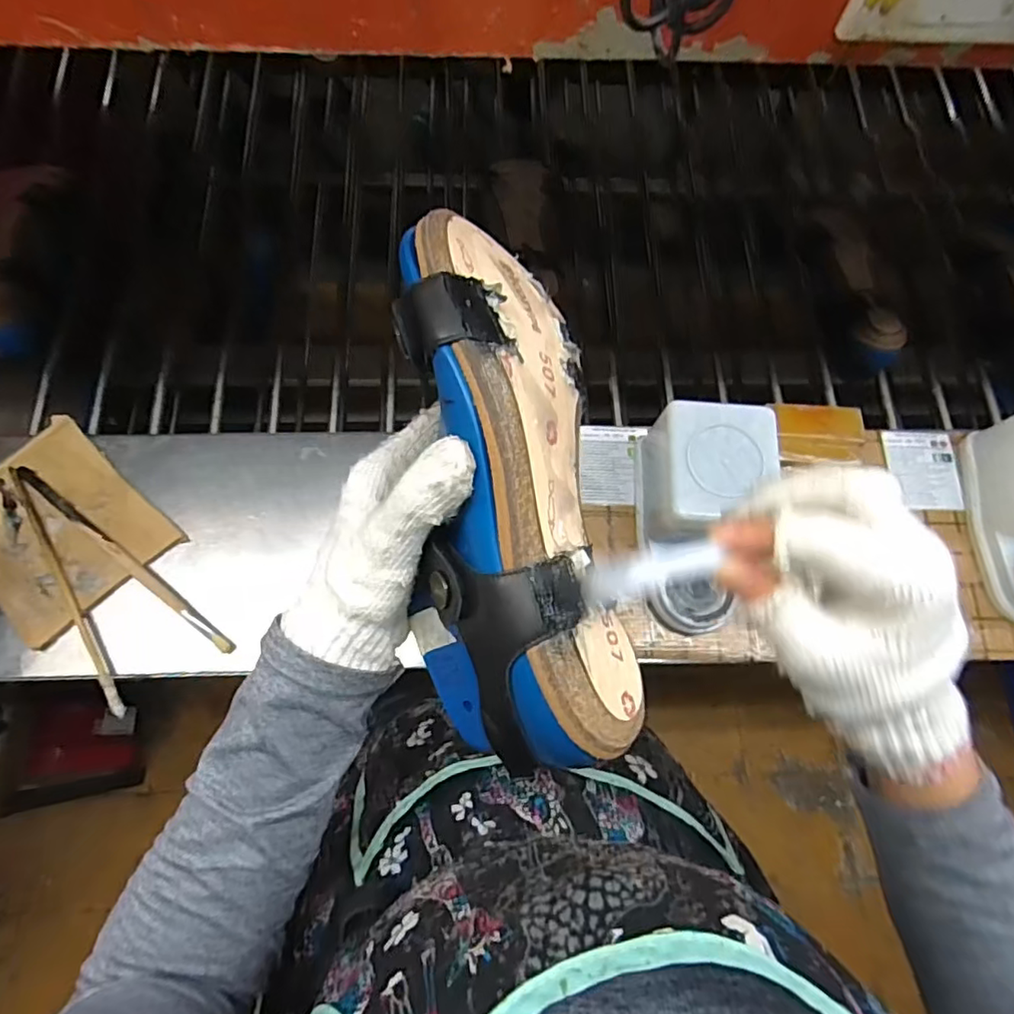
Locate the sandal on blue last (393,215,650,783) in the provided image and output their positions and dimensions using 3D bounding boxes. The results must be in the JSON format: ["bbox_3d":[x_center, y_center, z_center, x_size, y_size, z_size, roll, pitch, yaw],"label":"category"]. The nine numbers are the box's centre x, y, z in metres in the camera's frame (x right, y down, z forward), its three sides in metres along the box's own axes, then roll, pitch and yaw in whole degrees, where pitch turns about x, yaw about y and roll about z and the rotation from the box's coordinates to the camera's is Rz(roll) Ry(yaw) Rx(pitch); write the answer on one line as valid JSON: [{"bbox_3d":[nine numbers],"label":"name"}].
[{"bbox_3d":[-0.001,-0.008,0.263,0.086,0.072,0.235,-7,89,-5],"label":"sandal on blue last"}]

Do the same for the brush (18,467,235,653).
[{"bbox_3d":[-0.356,0.046,0.550,0.278,0.010,0.012,37,74,9],"label":"brush"}]

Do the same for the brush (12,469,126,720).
[{"bbox_3d":[-0.403,0.073,0.544,0.012,0.017,0.259,-32,76,-12],"label":"brush"}]

